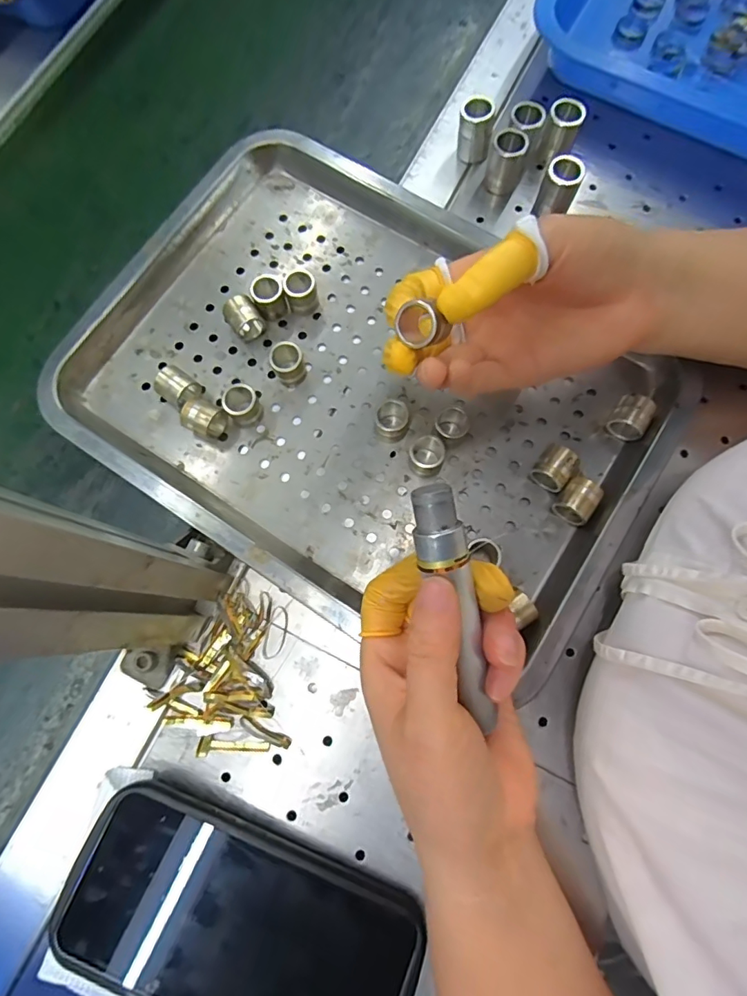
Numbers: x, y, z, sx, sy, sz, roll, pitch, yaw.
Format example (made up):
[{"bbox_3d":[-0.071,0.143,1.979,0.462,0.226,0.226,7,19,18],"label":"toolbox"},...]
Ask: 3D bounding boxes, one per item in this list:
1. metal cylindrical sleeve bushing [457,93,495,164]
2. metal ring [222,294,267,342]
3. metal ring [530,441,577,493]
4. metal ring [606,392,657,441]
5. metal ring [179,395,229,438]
[{"bbox_3d":[0.070,-0.254,0.341,0.022,0.035,0.018,4,75,3],"label":"metal cylindrical sleeve bushing"},{"bbox_3d":[-0.082,-0.113,0.313,0.020,0.019,0.023,-32,76,-6],"label":"metal ring"},{"bbox_3d":[0.104,-0.017,0.283,0.020,0.021,0.020,33,78,10],"label":"metal ring"},{"bbox_3d":[0.151,-0.047,0.289,0.020,0.022,0.020,32,78,10],"label":"metal ring"},{"bbox_3d":[-0.103,-0.047,0.299,0.026,0.017,0.020,24,77,8],"label":"metal ring"}]

